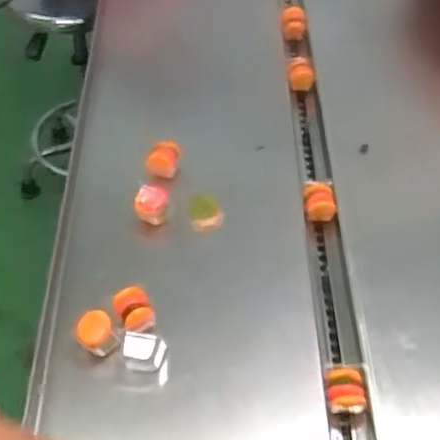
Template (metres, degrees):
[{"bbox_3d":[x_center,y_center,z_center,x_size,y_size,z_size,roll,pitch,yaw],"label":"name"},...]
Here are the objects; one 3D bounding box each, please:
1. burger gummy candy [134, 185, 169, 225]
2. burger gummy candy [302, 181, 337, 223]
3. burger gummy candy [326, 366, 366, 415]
[{"bbox_3d":[-0.065,-0.015,0.662,0.029,0.026,0.030,4,49,4],"label":"burger gummy candy"},{"bbox_3d":[0.099,-0.019,0.688,0.030,0.022,0.037,-4,49,-3],"label":"burger gummy candy"},{"bbox_3d":[0.101,0.141,0.564,0.030,0.035,0.031,-3,49,-2],"label":"burger gummy candy"}]

